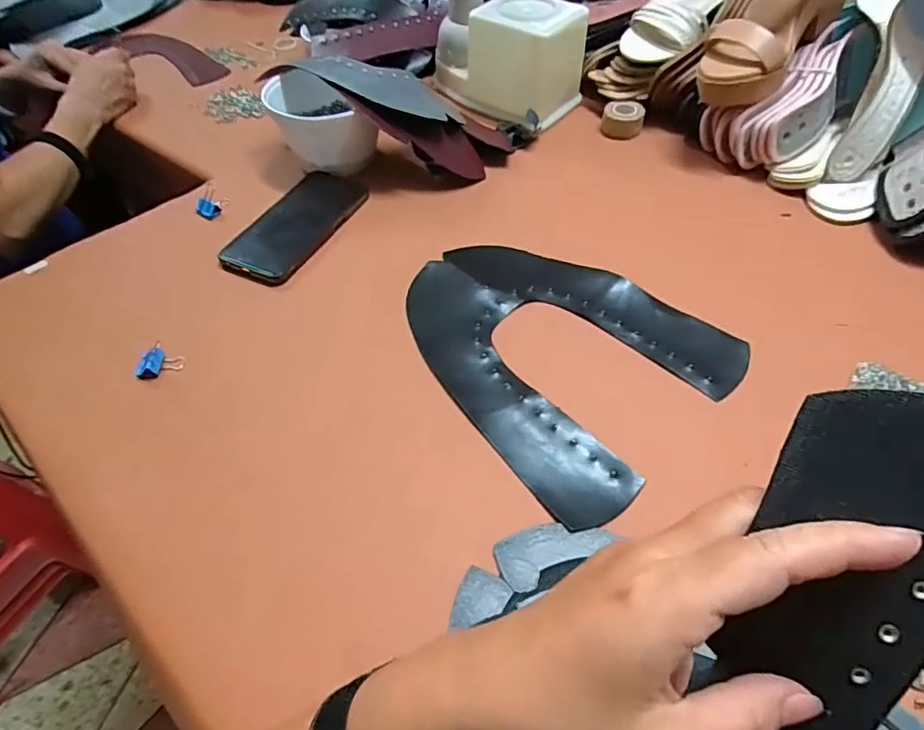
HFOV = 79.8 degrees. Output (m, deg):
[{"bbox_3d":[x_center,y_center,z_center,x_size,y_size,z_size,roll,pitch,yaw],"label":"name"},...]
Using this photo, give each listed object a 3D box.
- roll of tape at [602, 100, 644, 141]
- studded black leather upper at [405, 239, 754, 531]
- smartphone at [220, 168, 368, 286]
[{"bbox_3d":[0.206,-0.314,0.707,0.049,0.032,0.049,-1,51,1],"label":"roll of tape"},{"bbox_3d":[0.074,-0.021,0.481,0.230,0.021,0.274,-37,60,-25],"label":"studded black leather upper"},{"bbox_3d":[-0.175,-0.152,0.597,0.091,0.017,0.177,17,54,14],"label":"smartphone"}]

